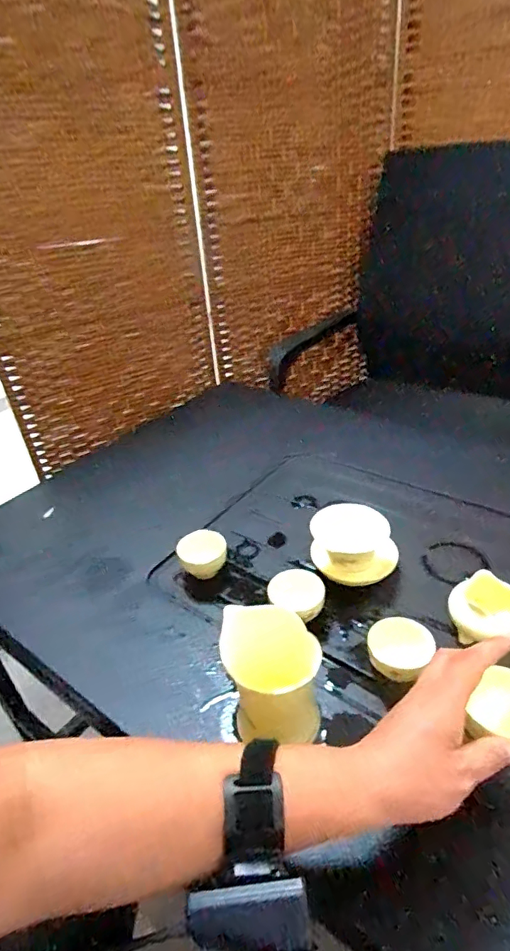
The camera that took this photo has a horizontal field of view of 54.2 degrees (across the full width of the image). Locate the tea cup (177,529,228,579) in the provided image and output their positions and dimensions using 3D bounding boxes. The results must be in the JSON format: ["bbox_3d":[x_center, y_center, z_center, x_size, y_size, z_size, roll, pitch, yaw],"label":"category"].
[{"bbox_3d":[-0.064,0.104,0.625,0.057,0.051,0.055,-4,33,3],"label":"tea cup"}]

